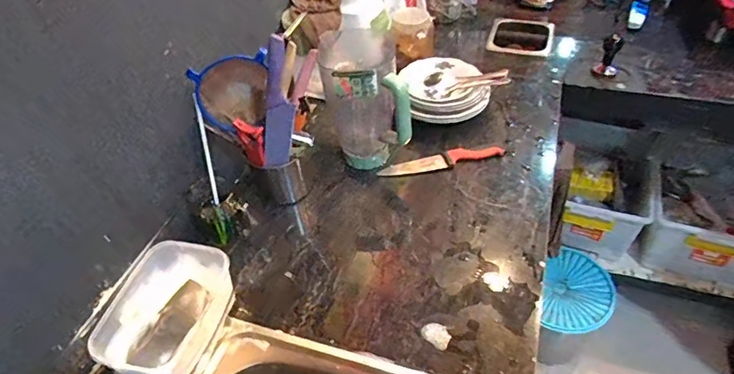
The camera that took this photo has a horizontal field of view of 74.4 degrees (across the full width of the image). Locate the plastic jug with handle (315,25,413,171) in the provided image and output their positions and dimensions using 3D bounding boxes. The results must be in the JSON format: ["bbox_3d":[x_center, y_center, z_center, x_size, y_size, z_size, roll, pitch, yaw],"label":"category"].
[{"bbox_3d":[-0.008,-0.155,0.922,0.140,0.251,0.176,-10,45,-6],"label":"plastic jug with handle"}]

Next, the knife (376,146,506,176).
[{"bbox_3d":[0.151,-0.053,0.968,0.249,0.016,0.042,-10,45,-6],"label":"knife"}]

